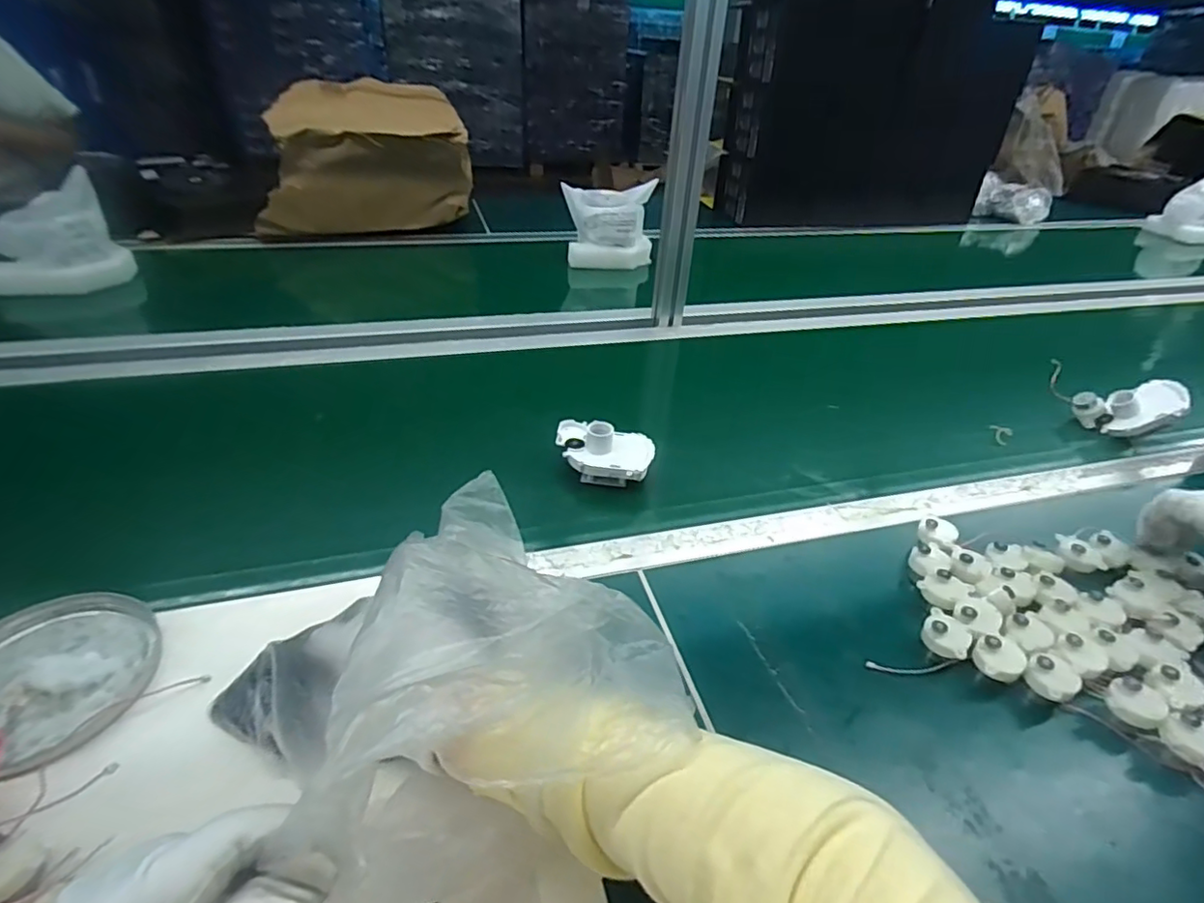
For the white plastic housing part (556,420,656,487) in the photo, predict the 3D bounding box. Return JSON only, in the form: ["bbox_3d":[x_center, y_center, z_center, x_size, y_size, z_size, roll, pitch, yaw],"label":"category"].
[{"bbox_3d":[0.002,-0.001,0.630,0.102,0.058,0.068,11,36,9],"label":"white plastic housing part"}]

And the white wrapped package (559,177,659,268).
[{"bbox_3d":[0.012,-0.461,1.219,0.182,0.144,0.086,-2,36,-9],"label":"white wrapped package"}]

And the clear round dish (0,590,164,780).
[{"bbox_3d":[-0.381,0.155,0.404,0.130,0.029,0.130,3,35,-2],"label":"clear round dish"}]

